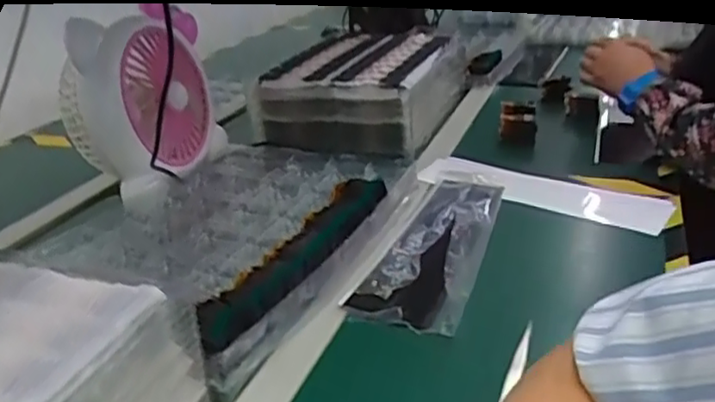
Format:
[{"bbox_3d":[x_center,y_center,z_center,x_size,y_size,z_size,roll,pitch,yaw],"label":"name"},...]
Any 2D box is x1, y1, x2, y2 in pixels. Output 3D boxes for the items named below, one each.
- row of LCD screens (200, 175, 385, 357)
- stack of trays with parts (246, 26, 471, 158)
[{"bbox_3d":[-0.058,0.056,0.650,0.062,0.046,0.348,6,26,21],"label":"row of LCD screens"},{"bbox_3d":[0.024,-0.210,1.144,0.255,0.110,0.449,5,26,19],"label":"stack of trays with parts"}]

